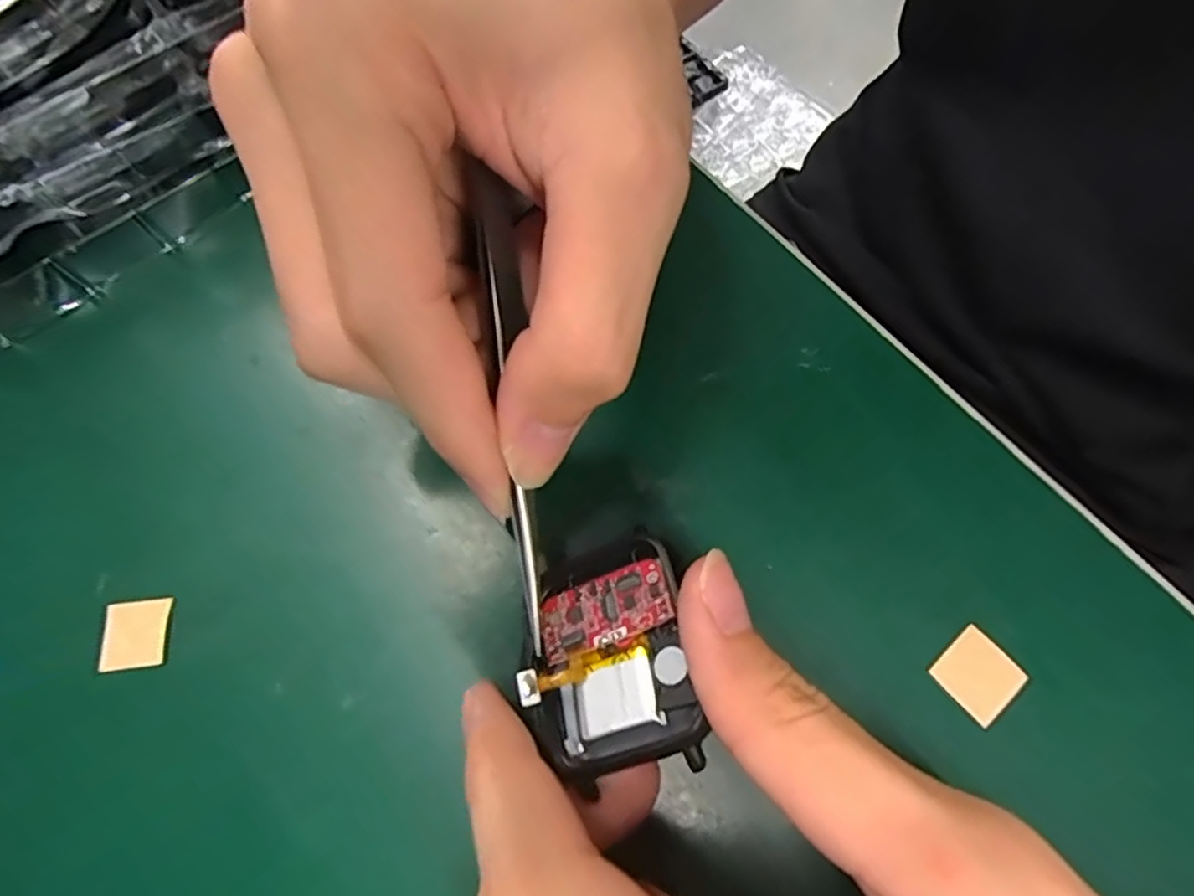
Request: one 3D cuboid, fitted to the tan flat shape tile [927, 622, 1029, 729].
[{"bbox_3d":[0.083,0.049,0.140,0.016,0.004,0.015,-41,73,-12],"label":"tan flat shape tile"}]

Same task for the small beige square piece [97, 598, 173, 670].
[{"bbox_3d":[-0.109,0.044,0.152,0.015,0.004,0.015,-8,71,2],"label":"small beige square piece"}]

